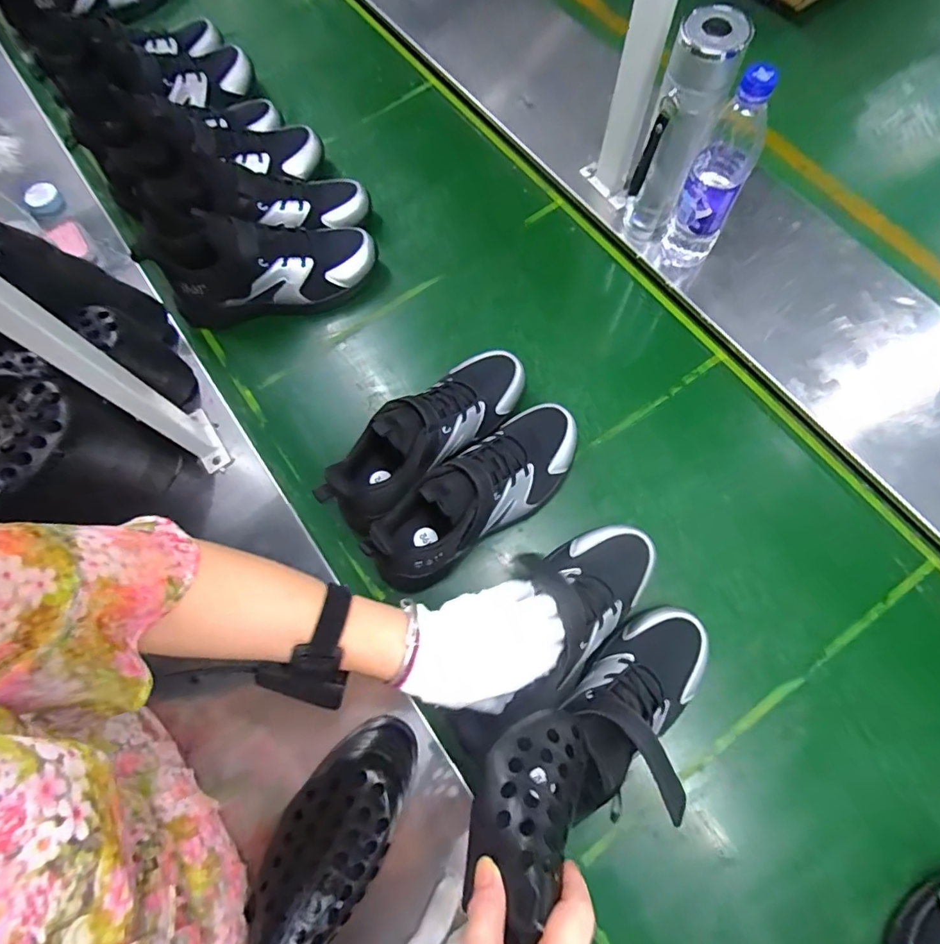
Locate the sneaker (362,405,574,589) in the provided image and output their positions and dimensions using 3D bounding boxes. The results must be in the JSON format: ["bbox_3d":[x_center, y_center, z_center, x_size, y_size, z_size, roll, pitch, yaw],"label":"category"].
[{"bbox_3d":[0.015,0.027,0.577,0.289,0.120,0.098,-36,73,-22],"label":"sneaker"}]

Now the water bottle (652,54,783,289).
[{"bbox_3d":[0.288,-0.335,0.600,0.065,0.253,0.058,23,74,10],"label":"water bottle"}]

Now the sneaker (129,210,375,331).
[{"bbox_3d":[-0.265,-0.283,0.660,0.269,0.125,0.105,-10,71,-1],"label":"sneaker"}]

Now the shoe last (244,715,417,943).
[{"bbox_3d":[-0.107,0.291,0.414,0.082,0.078,0.189,26,52,11],"label":"shoe last"}]

